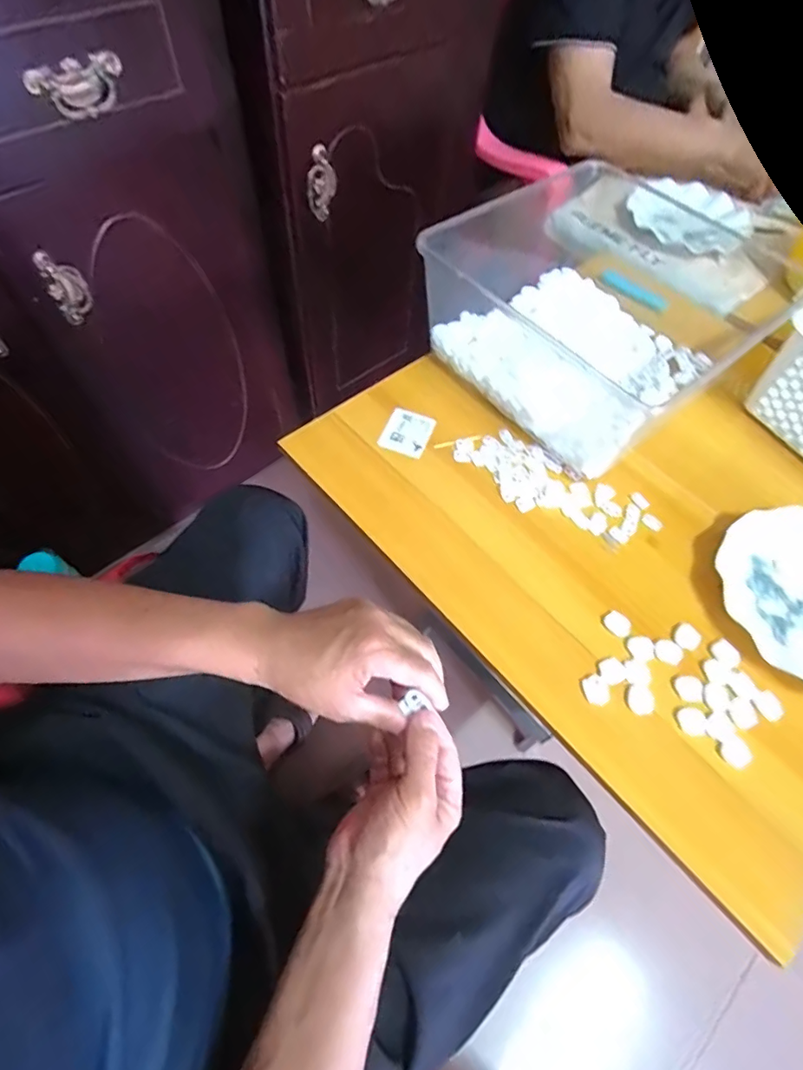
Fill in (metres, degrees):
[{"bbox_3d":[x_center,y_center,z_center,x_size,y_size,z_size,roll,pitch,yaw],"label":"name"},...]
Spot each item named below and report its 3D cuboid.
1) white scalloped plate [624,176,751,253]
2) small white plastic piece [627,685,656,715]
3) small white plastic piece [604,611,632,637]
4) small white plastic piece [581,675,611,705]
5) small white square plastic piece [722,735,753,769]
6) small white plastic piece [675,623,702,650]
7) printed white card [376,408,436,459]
[{"bbox_3d":[0.451,-0.499,0.801,0.179,0.028,0.169,2,61,-3],"label":"white scalloped plate"},{"bbox_3d":[0.202,0.139,0.428,0.022,0.004,0.023,2,61,-3],"label":"small white plastic piece"},{"bbox_3d":[0.197,0.080,0.462,0.024,0.004,0.022,2,61,-3],"label":"small white plastic piece"},{"bbox_3d":[0.166,0.132,0.433,0.021,0.004,0.024,-9,62,-9],"label":"small white plastic piece"},{"bbox_3d":[0.271,0.176,0.412,0.022,0.007,0.023,-5,61,-7],"label":"small white square plastic piece"},{"bbox_3d":[0.260,0.093,0.462,0.025,0.004,0.022,-36,69,-21],"label":"small white plastic piece"},{"bbox_3d":[0.007,-0.116,0.572,0.051,0.004,0.061,20,61,7],"label":"printed white card"}]

